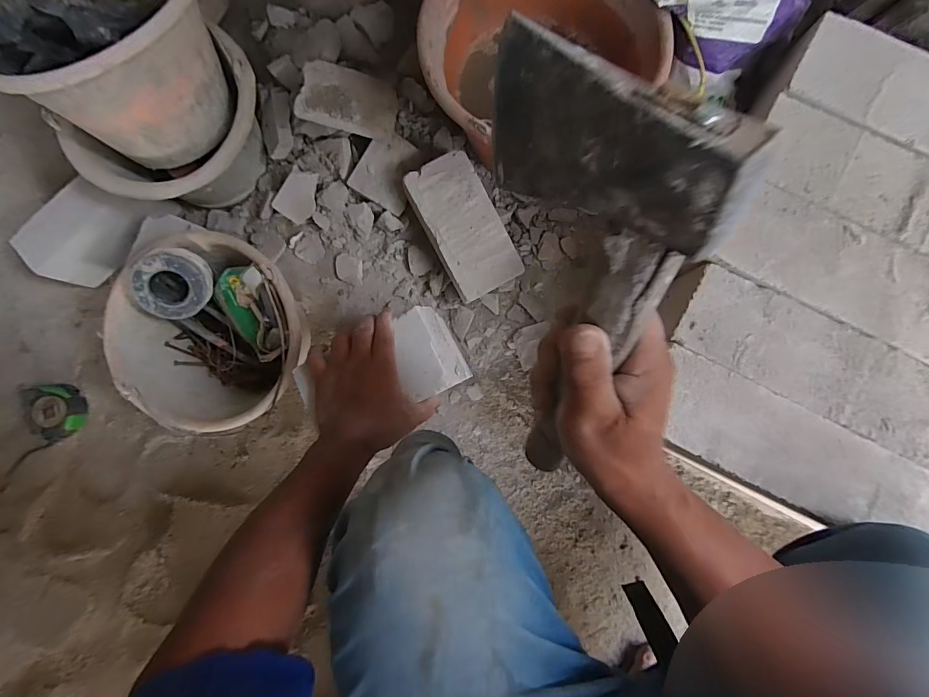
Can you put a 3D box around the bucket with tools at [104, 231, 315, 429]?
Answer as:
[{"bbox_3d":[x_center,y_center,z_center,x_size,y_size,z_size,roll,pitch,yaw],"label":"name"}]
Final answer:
[{"bbox_3d":[-0.331,-0.018,0.623,0.237,0.187,0.246,0,87,4],"label":"bucket with tools"}]

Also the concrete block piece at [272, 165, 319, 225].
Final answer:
[{"bbox_3d":[-0.256,-0.237,0.678,0.055,0.011,0.078,33,100,-17],"label":"concrete block piece"}]

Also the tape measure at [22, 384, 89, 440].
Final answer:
[{"bbox_3d":[-0.656,0.099,0.699,0.072,0.045,0.090,-6,87,3],"label":"tape measure"}]

